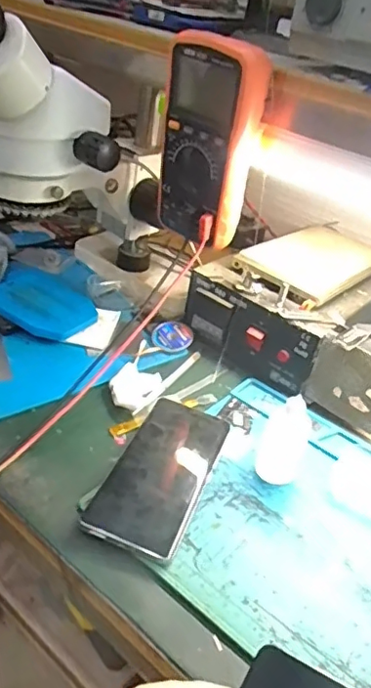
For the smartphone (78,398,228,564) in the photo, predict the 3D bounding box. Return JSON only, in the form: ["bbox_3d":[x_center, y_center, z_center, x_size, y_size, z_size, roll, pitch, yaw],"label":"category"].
[{"bbox_3d":[-0.018,0.105,0.477,0.074,0.016,0.166,17,37,14],"label":"smartphone"}]

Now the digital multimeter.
[{"bbox_3d":[0.021,-0.181,0.525,0.057,0.175,0.087,-20,44,-38],"label":"digital multimeter"}]

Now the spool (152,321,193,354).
[{"bbox_3d":[-0.016,-0.008,0.640,0.042,0.006,0.047,32,54,14],"label":"spool"}]

